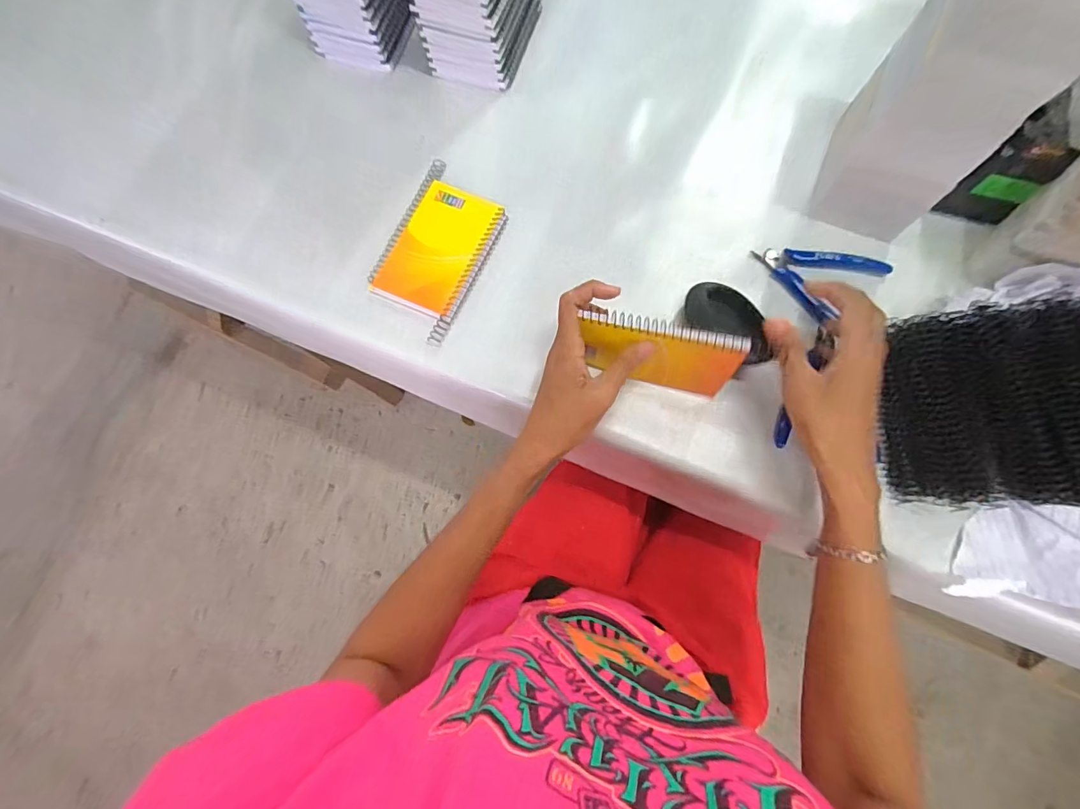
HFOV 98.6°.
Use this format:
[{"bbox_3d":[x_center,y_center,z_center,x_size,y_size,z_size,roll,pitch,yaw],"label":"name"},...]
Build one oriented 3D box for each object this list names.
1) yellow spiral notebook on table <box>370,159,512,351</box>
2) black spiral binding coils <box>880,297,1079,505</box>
[{"bbox_3d":[-0.098,-0.148,0.440,0.094,0.012,0.157,25,78,8],"label":"yellow spiral notebook on table"},{"bbox_3d":[0.419,-0.002,0.383,0.255,0.054,0.161,-3,76,1],"label":"black spiral binding coils"}]

